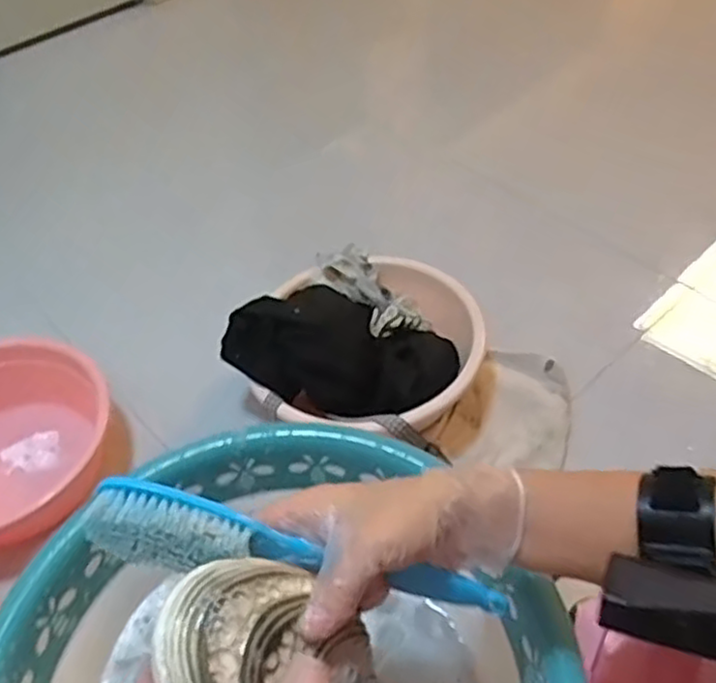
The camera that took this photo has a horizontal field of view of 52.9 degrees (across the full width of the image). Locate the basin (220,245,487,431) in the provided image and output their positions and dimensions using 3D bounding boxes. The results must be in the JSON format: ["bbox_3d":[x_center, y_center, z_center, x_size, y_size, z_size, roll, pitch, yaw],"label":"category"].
[{"bbox_3d":[0.009,0.003,0.981,0.294,0.135,0.293,-2,48,2],"label":"basin"}]

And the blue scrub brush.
[{"bbox_3d":[-0.032,0.119,0.398,0.231,0.030,0.036,16,48,-9],"label":"blue scrub brush"}]

